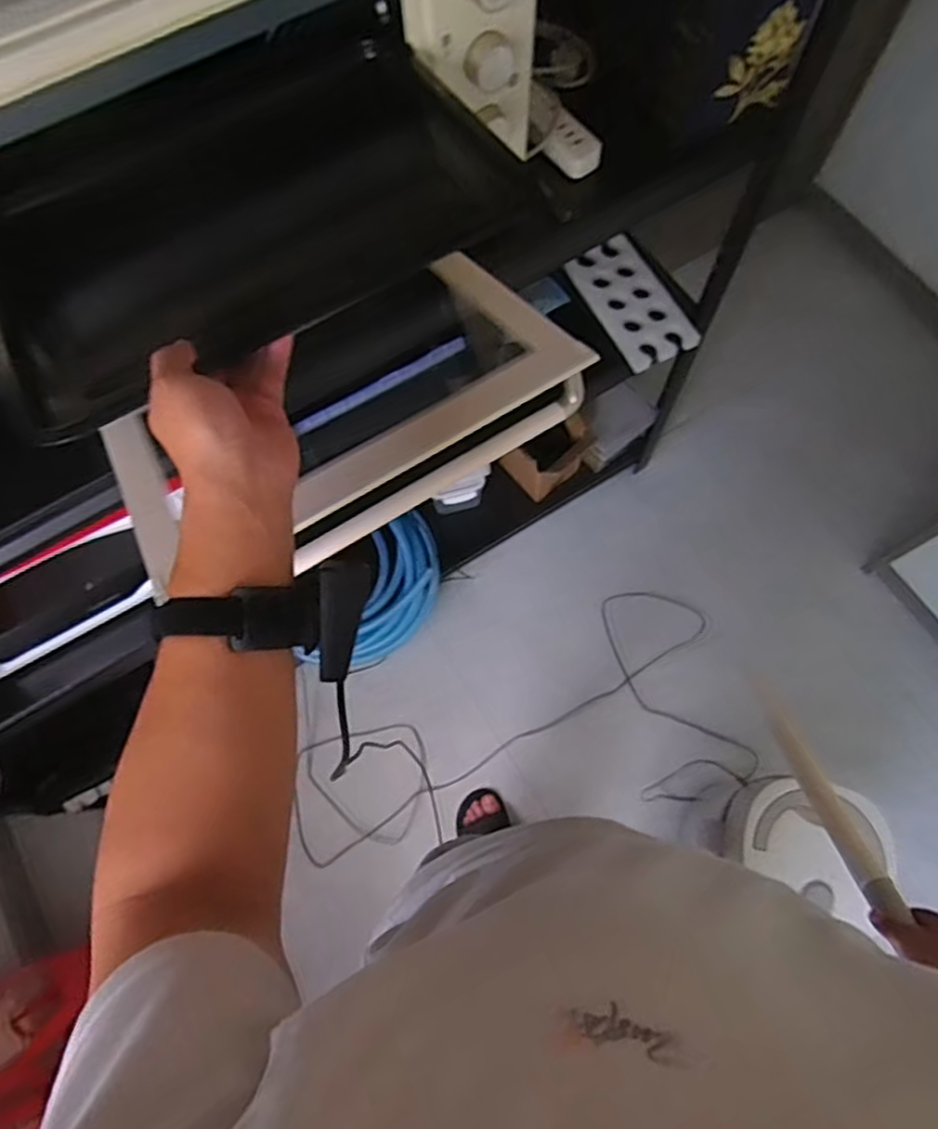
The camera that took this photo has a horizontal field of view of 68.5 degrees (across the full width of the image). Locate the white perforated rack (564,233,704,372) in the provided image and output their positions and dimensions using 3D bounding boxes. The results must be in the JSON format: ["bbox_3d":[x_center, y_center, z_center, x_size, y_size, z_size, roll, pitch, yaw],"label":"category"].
[{"bbox_3d":[0.279,-0.447,1.170,0.127,0.024,0.242,-29,77,0],"label":"white perforated rack"}]

